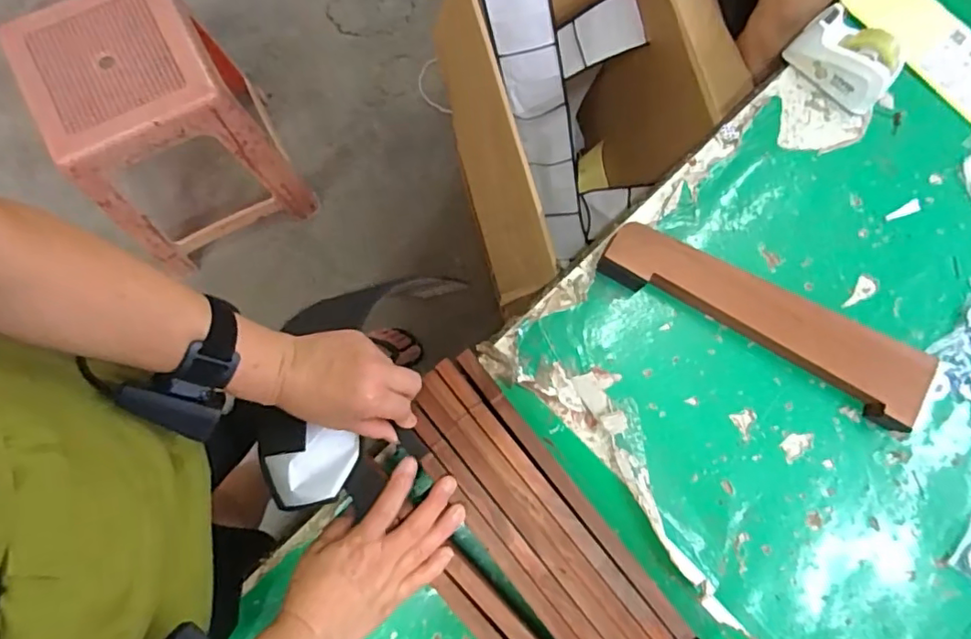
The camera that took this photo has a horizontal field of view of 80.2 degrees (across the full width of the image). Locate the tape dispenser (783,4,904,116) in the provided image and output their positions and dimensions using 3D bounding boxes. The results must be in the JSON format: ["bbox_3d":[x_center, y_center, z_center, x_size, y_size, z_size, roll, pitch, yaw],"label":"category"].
[{"bbox_3d":[0.401,-0.290,0.642,0.116,0.063,0.054,43,81,7],"label":"tape dispenser"}]

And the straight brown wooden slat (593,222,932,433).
[{"bbox_3d":[0.288,-0.003,0.596,0.349,0.037,0.080,29,79,5],"label":"straight brown wooden slat"}]

